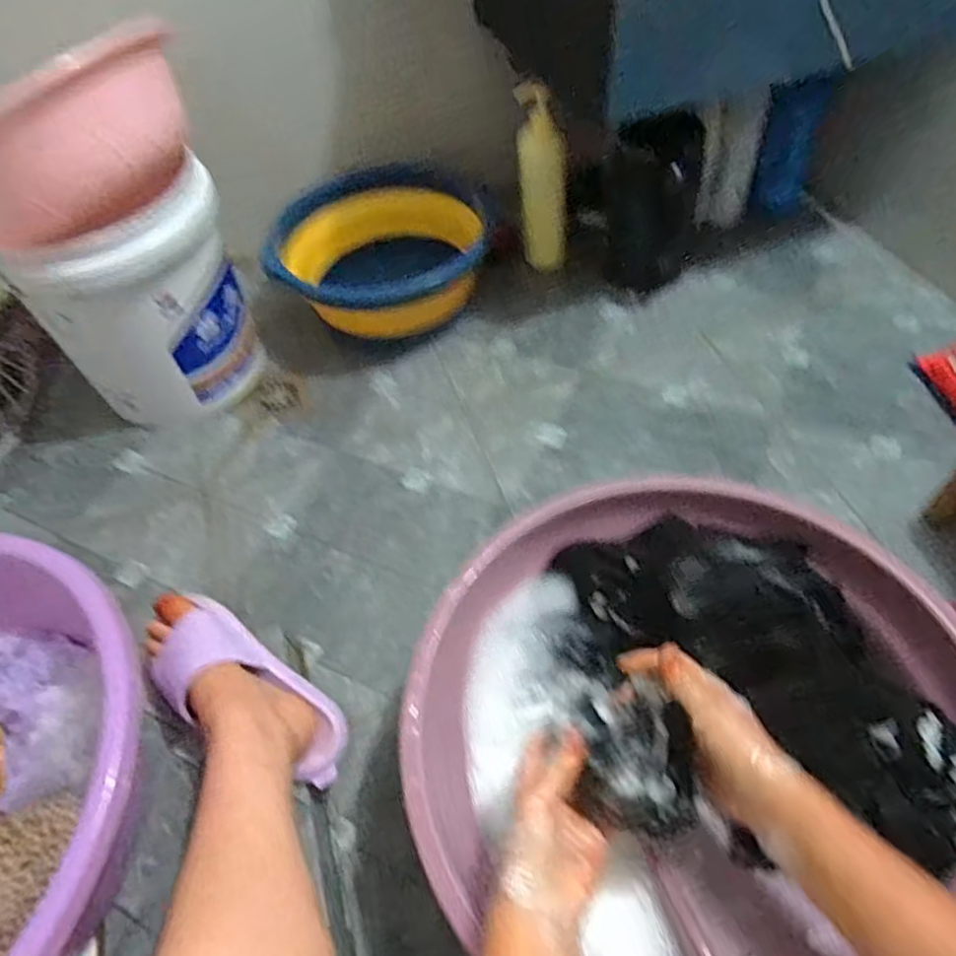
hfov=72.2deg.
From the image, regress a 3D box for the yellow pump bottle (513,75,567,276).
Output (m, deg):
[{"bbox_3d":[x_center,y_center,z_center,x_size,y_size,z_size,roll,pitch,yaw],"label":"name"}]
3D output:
[{"bbox_3d":[0.107,-0.476,1.076,0.078,0.288,0.060,-2,53,4],"label":"yellow pump bottle"}]

